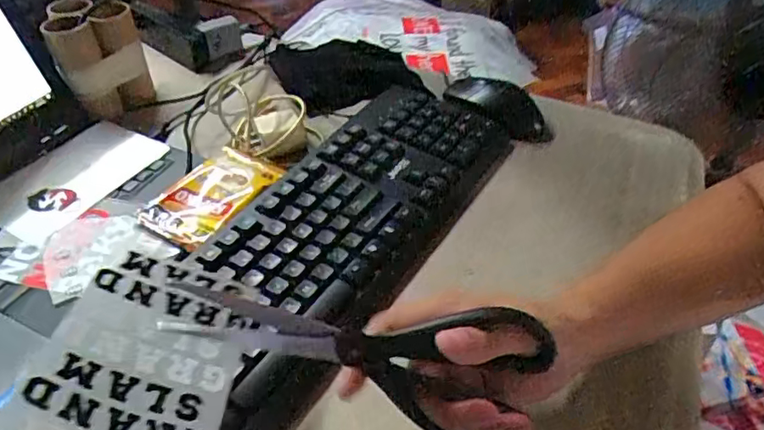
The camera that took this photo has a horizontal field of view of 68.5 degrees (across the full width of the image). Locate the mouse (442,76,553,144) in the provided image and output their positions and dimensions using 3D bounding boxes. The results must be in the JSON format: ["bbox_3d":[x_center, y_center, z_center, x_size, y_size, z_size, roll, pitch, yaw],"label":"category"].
[{"bbox_3d":[0.121,-0.112,0.588,0.120,0.036,0.063,25,48,26],"label":"mouse"}]

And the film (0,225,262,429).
[{"bbox_3d":[-0.122,0.075,0.293,0.094,0.018,0.152,26,39,-17],"label":"film"}]

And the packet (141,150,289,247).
[{"bbox_3d":[-0.145,-0.020,0.487,0.075,0.016,0.115,26,48,27],"label":"packet"}]

